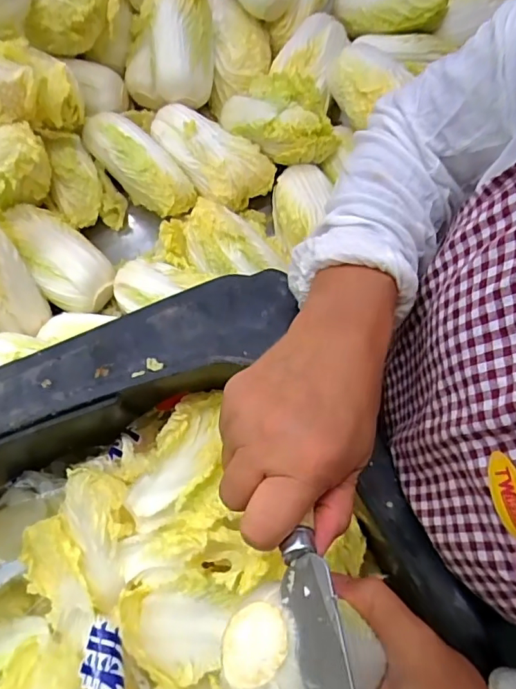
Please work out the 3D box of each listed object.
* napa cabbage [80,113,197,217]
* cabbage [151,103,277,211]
[{"bbox_3d":[-0.128,-0.198,0.551,0.139,0.047,0.061,41,77,-6],"label":"napa cabbage"},{"bbox_3d":[-0.052,-0.210,0.558,0.144,0.055,0.078,32,76,10],"label":"cabbage"}]

